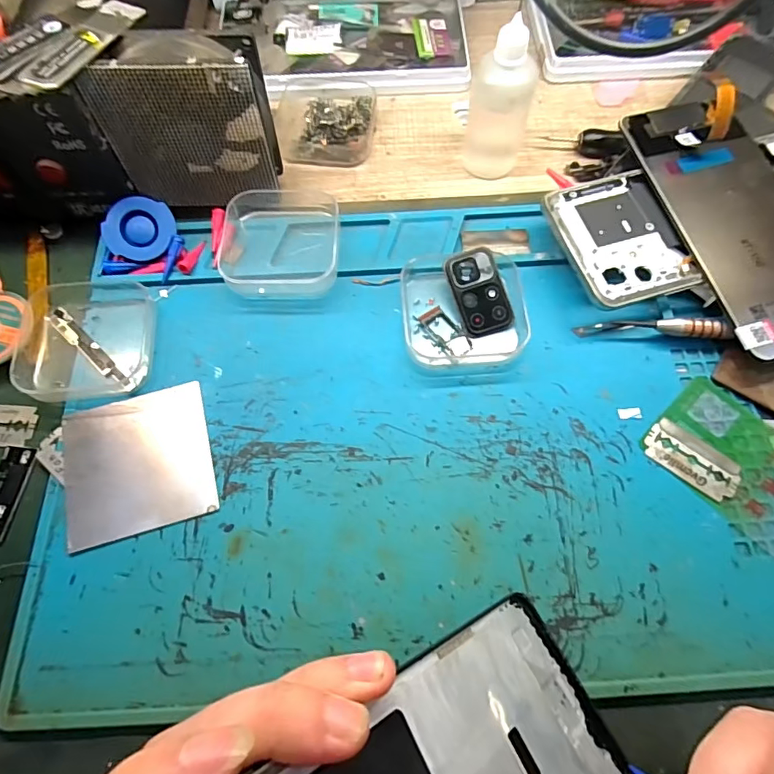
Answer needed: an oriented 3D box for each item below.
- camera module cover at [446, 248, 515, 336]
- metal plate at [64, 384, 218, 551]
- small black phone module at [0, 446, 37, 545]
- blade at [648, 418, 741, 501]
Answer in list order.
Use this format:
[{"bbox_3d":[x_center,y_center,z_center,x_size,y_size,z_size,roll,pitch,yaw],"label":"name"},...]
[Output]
[{"bbox_3d":[0.049,-0.050,0.254,0.027,0.004,0.046,-17,88,-3],"label":"camera module cover"},{"bbox_3d":[-0.121,0.032,0.231,0.067,0.004,0.078,-13,67,-4],"label":"metal plate"},{"bbox_3d":[-0.180,0.050,0.225,0.016,0.004,0.044,6,68,4],"label":"small black phone module"},{"bbox_3d":[0.143,0.034,0.225,0.041,0.004,0.022,36,73,15],"label":"blade"}]

